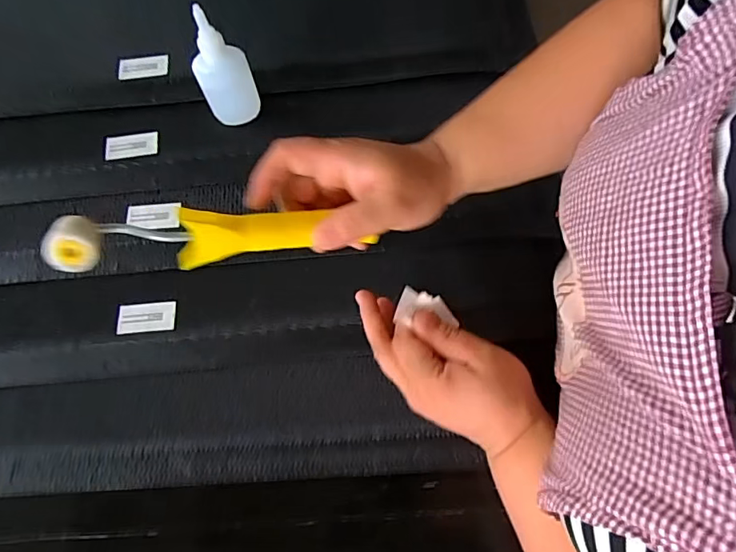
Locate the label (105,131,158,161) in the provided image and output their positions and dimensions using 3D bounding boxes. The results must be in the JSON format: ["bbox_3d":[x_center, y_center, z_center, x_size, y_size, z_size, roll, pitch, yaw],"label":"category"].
[{"bbox_3d":[-0.235,-0.130,0.499,0.051,0.004,0.026,-7,78,0],"label":"label"}]

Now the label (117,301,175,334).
[{"bbox_3d":[-0.194,0.036,0.440,0.050,0.004,0.026,-5,67,0],"label":"label"}]

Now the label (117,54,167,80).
[{"bbox_3d":[-0.236,-0.219,0.525,0.050,0.008,0.029,-8,67,-2],"label":"label"}]

